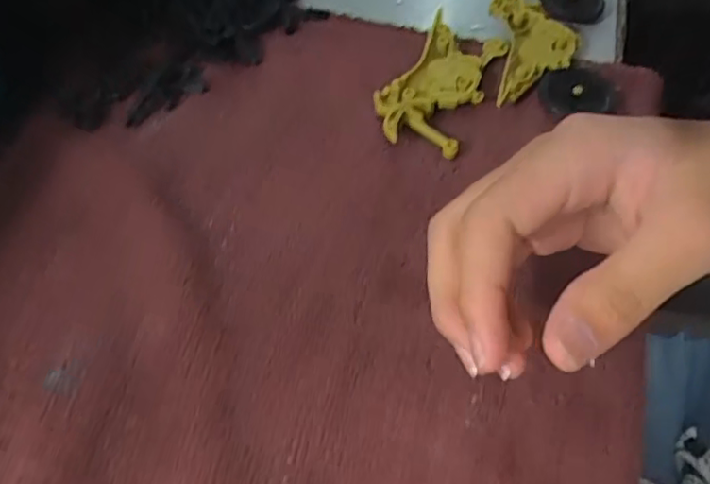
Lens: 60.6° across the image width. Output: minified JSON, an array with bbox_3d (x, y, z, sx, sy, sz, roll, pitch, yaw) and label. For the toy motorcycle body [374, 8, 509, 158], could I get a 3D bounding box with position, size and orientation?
[{"bbox_3d":[0.046,-0.085,0.332,0.050,0.014,0.091,20,60,15],"label":"toy motorcycle body"}]

